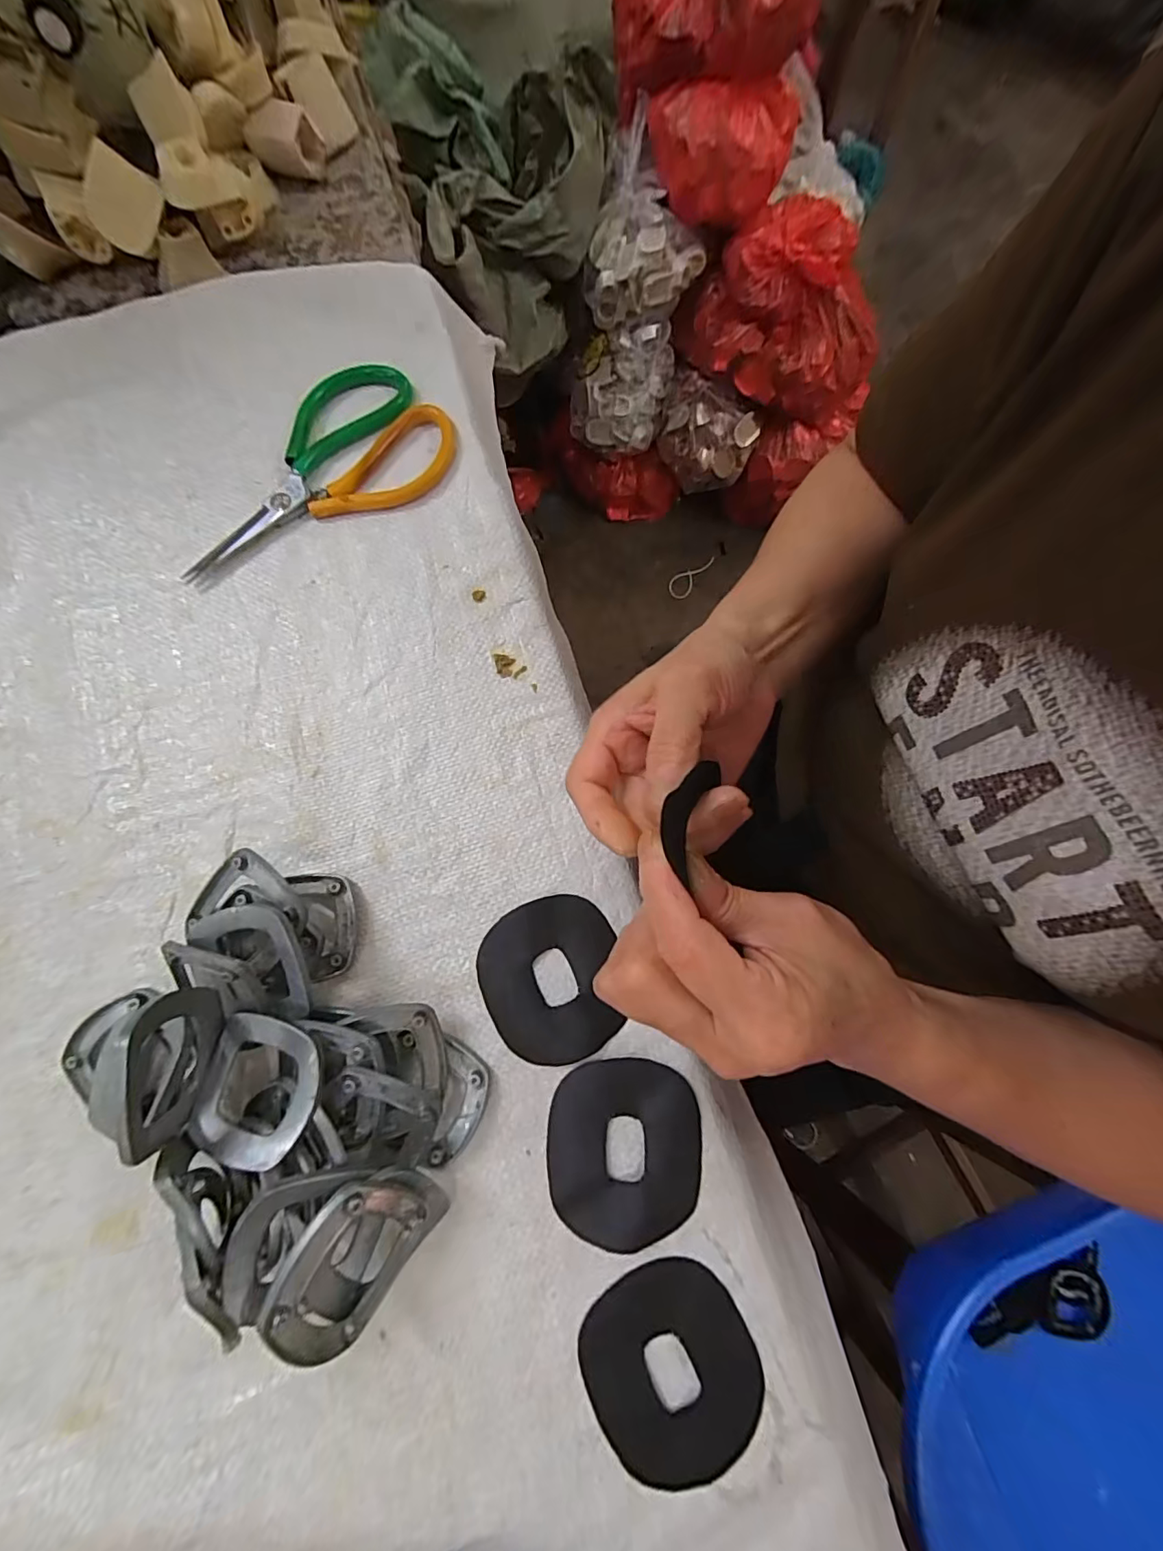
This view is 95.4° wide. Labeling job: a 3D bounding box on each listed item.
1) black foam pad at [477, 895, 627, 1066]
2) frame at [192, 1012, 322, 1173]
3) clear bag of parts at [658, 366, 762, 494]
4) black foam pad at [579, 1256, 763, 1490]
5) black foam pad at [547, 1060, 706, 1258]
[{"bbox_3d":[-0.016,0.109,0.283,0.073,0.006,0.080,-17,77,-5],"label":"black foam pad"},{"bbox_3d":[-0.147,0.142,0.238,0.056,0.015,0.059,5,77,0],"label":"frame"},{"bbox_3d":[0.244,-0.663,1.046,0.185,0.136,0.132,21,77,4],"label":"clear bag of parts"},{"bbox_3d":[0.041,0.274,0.244,0.075,0.004,0.079,-28,79,-7],"label":"black foam pad"},{"bbox_3d":[0.021,0.187,0.265,0.074,0.005,0.081,0,77,-1],"label":"black foam pad"}]

